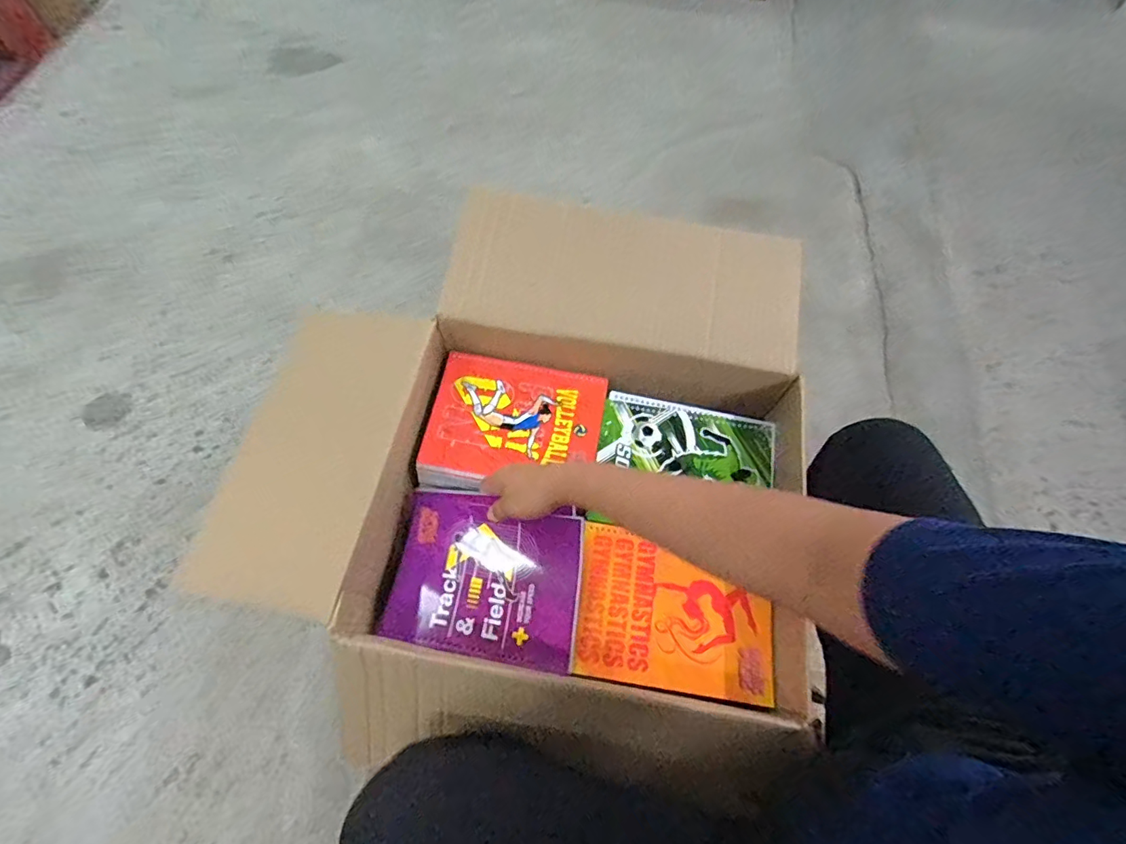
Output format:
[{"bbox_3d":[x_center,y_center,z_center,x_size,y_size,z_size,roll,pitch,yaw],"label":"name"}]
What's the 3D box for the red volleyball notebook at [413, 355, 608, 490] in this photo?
[{"bbox_3d":[-0.056,0.003,0.587,0.196,0.007,0.167,10,67,1],"label":"red volleyball notebook"}]

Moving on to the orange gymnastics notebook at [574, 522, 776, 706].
[{"bbox_3d":[0.112,0.189,0.500,0.189,0.013,0.136,9,65,1],"label":"orange gymnastics notebook"}]

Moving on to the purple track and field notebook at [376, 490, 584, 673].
[{"bbox_3d":[-0.085,0.156,0.513,0.207,0.016,0.150,4,76,19],"label":"purple track and field notebook"}]

